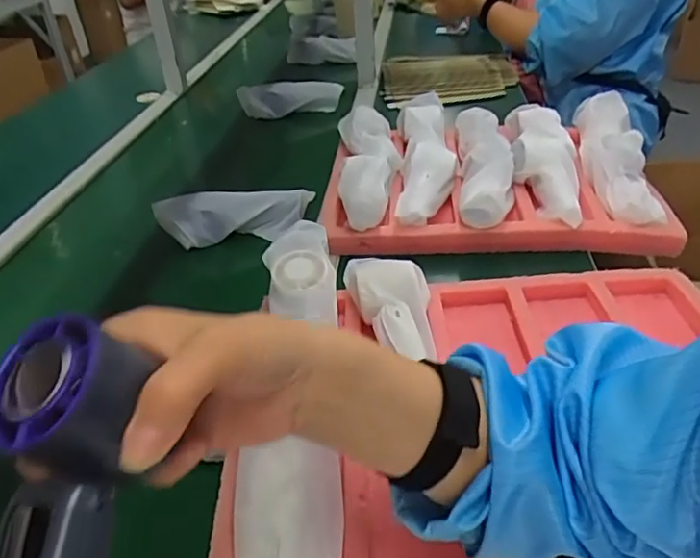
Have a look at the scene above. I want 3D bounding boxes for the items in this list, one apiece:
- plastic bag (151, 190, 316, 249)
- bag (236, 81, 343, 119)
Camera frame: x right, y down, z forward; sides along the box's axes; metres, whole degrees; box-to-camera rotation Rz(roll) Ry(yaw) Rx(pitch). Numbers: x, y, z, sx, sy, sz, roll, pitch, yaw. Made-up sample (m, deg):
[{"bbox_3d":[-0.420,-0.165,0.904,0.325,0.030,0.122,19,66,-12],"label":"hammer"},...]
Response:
[{"bbox_3d":[-0.151,-0.089,0.784,0.201,0.067,0.039,-12,35,-11],"label":"plastic bag"},{"bbox_3d":[-0.120,-0.366,1.193,0.203,0.067,0.029,-7,35,-4],"label":"bag"}]

